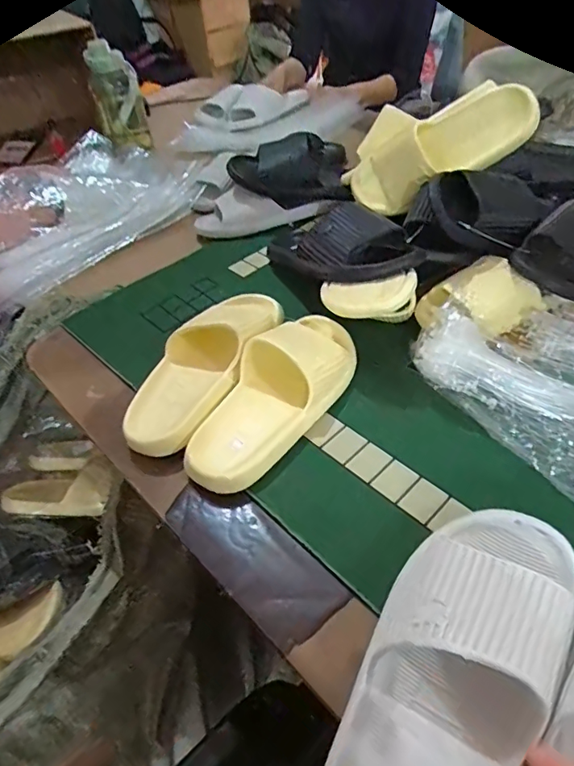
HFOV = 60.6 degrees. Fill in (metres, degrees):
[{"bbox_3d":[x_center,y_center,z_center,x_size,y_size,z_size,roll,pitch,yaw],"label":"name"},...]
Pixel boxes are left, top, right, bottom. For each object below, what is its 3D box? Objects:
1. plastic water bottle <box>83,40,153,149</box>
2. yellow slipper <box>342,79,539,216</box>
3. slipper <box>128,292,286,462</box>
[{"bbox_3d":[-0.374,-0.627,1.087,0.104,0.209,0.118,-16,44,-9],"label":"plastic water bottle"},{"bbox_3d":[0.195,-0.332,0.691,0.275,0.119,0.108,-9,38,35],"label":"yellow slipper"},{"bbox_3d":[-0.088,-0.030,0.545,0.097,0.073,0.253,19,50,25],"label":"slipper"}]

